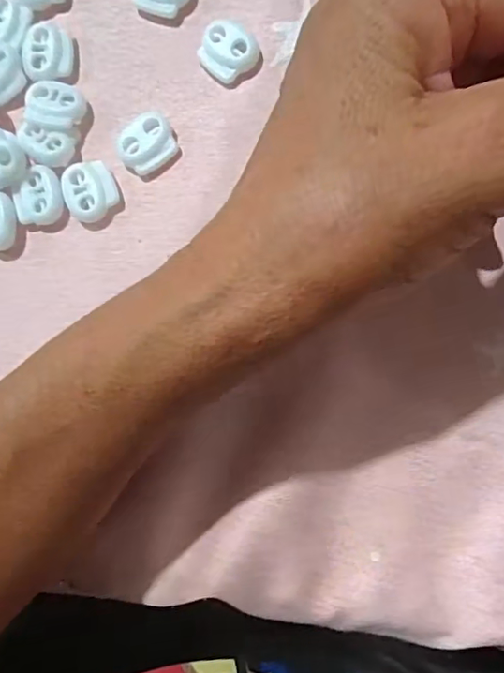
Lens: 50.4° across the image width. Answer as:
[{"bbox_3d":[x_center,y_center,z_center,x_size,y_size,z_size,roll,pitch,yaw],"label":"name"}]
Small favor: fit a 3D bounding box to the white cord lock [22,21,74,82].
[{"bbox_3d":[-0.077,-0.107,0.202,0.017,0.005,0.023,-5,87,7],"label":"white cord lock"}]

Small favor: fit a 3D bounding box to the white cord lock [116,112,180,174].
[{"bbox_3d":[-0.038,-0.071,0.196,0.021,0.007,0.017,-35,84,5],"label":"white cord lock"}]

